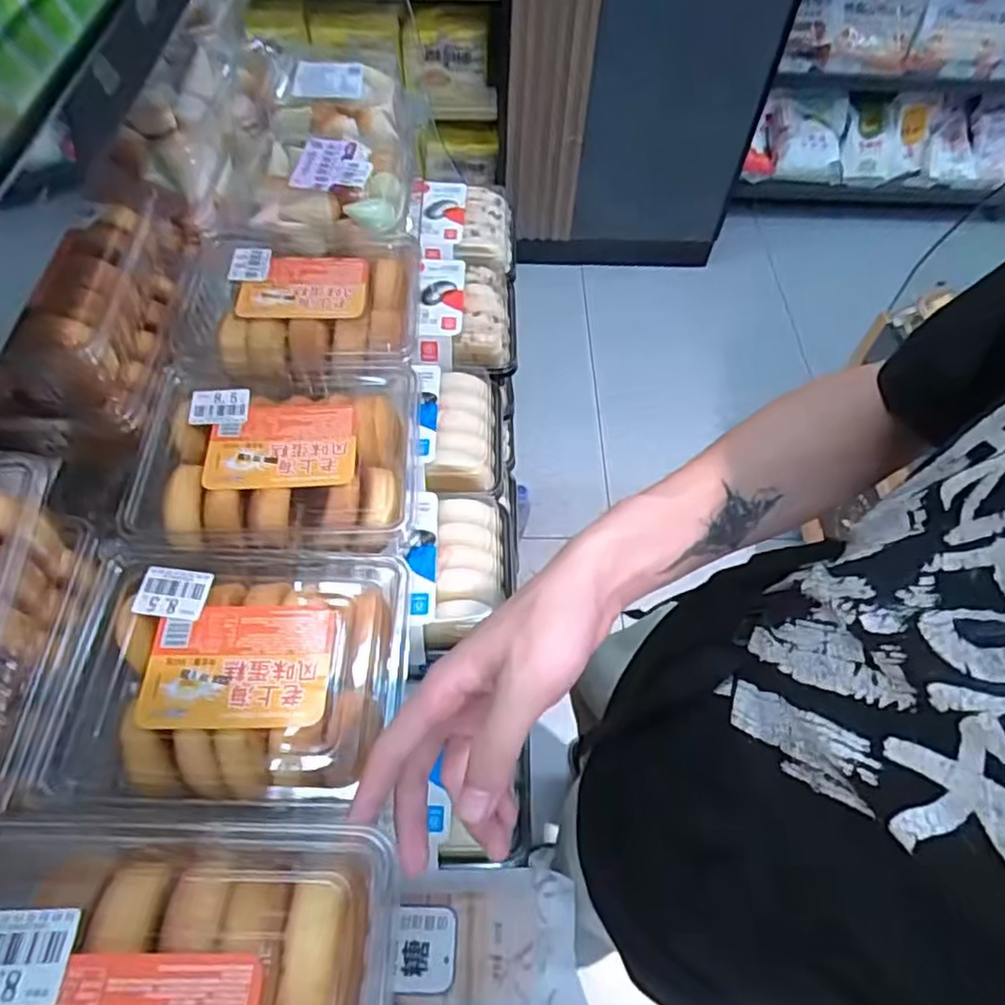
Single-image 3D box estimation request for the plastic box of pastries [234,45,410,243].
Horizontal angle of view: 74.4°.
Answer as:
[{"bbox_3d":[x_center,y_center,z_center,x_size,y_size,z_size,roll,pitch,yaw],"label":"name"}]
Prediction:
[{"bbox_3d":[-0.174,-0.346,0.638,0.158,0.058,0.285,-5,58,-5],"label":"plastic box of pastries"}]

